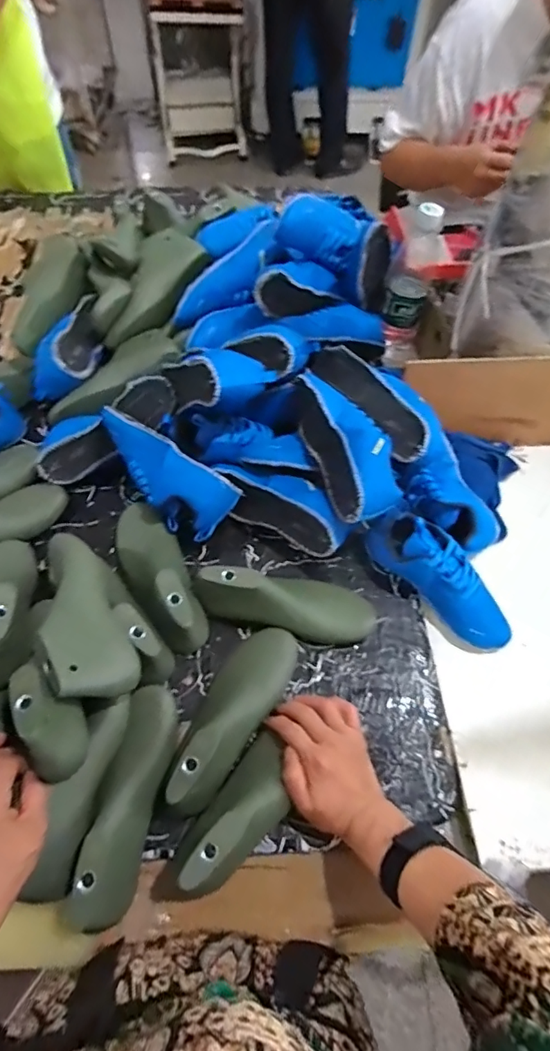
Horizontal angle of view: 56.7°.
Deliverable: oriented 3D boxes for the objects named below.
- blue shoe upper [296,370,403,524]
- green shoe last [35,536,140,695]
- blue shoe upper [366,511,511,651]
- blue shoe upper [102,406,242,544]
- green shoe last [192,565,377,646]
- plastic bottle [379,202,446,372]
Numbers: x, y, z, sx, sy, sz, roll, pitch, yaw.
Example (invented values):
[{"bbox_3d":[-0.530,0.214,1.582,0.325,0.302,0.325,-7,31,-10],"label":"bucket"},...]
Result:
[{"bbox_3d":[0.086,-0.097,0.624,0.083,0.084,0.201,-17,62,-11],"label":"blue shoe upper"},{"bbox_3d":[-0.207,0.103,0.547,0.091,0.073,0.200,9,40,-27],"label":"green shoe last"},{"bbox_3d":[0.203,0.066,0.627,0.207,0.082,0.065,46,68,6],"label":"blue shoe upper"},{"bbox_3d":[-0.140,-0.067,0.636,0.187,0.069,0.073,37,66,18],"label":"blue shoe upper"},{"bbox_3d":[0.013,0.085,0.593,0.211,0.065,0.066,12,61,5],"label":"green shoe last"},{"bbox_3d":[0.208,-0.362,0.789,0.070,0.241,0.065,11,61,5],"label":"plastic bottle"}]

